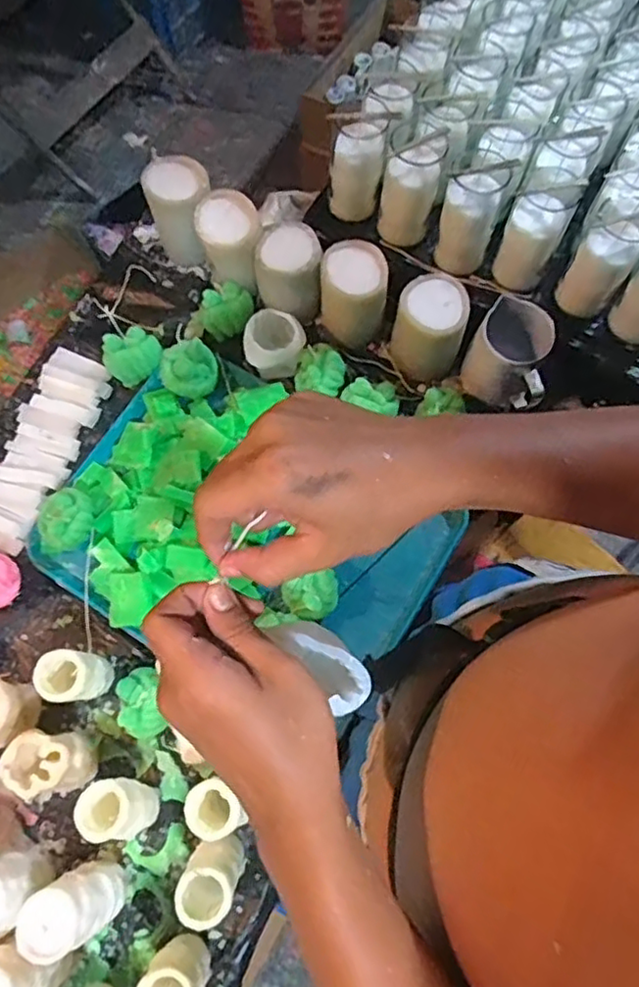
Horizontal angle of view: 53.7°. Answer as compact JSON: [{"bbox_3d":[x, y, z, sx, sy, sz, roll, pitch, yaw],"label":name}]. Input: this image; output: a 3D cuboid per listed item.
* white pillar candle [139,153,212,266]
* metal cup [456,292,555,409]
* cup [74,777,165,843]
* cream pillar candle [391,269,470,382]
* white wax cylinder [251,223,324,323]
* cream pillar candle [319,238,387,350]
[{"bbox_3d":[-0.181,-0.373,0.846,0.086,0.110,0.100,-13,73,-3],"label":"white pillar candle"},{"bbox_3d":[0.232,-0.166,0.762,0.100,0.093,0.086,29,75,10],"label":"metal cup"},{"bbox_3d":[-0.198,0.310,0.627,0.060,0.093,0.058,-2,73,1],"label":"cup"},{"bbox_3d":[0.134,-0.204,0.776,0.083,0.111,0.080,18,74,7],"label":"cream pillar candle"},{"bbox_3d":[-0.037,-0.277,0.791,0.081,0.096,0.087,11,73,5],"label":"white wax cylinder"},{"bbox_3d":[0.041,-0.246,0.788,0.082,0.094,0.095,8,73,4],"label":"cream pillar candle"}]

